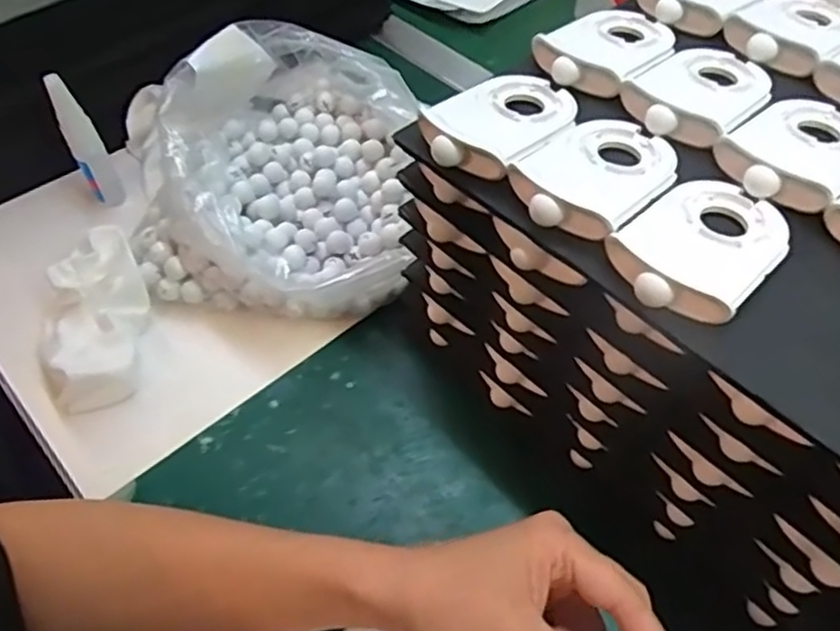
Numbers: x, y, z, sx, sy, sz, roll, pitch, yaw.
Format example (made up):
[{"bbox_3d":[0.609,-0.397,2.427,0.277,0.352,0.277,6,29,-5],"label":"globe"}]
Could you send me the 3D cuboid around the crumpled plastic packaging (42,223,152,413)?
[{"bbox_3d":[-0.217,0.001,0.475,0.065,0.043,0.127,-5,65,-3],"label":"crumpled plastic packaging"}]

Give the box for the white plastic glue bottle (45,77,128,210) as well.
[{"bbox_3d":[-0.247,-0.127,0.532,0.023,0.112,0.021,-24,56,-17],"label":"white plastic glue bottle"}]

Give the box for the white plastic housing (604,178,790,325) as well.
[{"bbox_3d":[0.123,-0.033,0.309,0.085,0.013,0.057,-37,60,-25],"label":"white plastic housing"}]

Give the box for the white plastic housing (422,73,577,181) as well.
[{"bbox_3d":[0.042,-0.103,0.366,0.057,0.017,0.086,31,59,22],"label":"white plastic housing"}]

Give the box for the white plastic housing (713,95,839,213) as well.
[{"bbox_3d":[0.188,-0.083,0.348,0.093,0.015,0.057,-35,59,-23],"label":"white plastic housing"}]

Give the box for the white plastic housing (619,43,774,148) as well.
[{"bbox_3d":[0.151,-0.121,0.380,0.059,0.014,0.093,36,61,25],"label":"white plastic housing"}]

